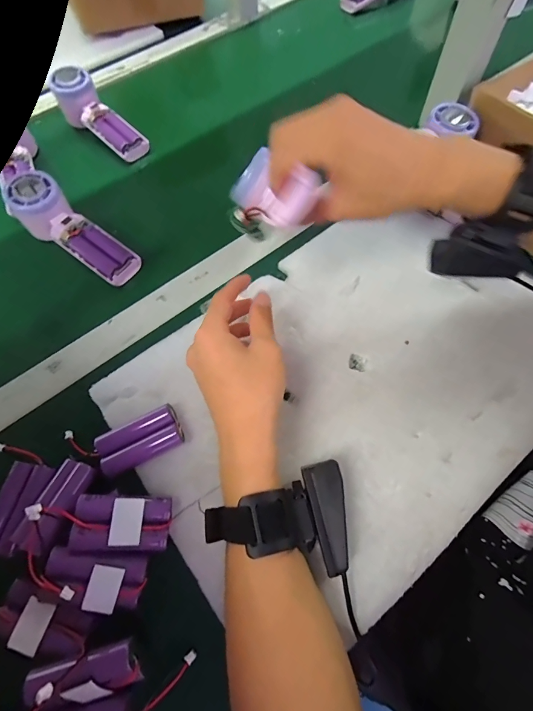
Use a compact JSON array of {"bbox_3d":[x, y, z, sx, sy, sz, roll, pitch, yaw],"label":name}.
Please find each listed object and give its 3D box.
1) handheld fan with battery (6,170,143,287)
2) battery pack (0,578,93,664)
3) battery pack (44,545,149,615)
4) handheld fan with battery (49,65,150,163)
[{"bbox_3d":[-0.212,-0.140,0.384,0.151,0.057,0.056,32,71,17],"label":"handheld fan with battery"},{"bbox_3d":[-0.153,0.185,0.241,0.068,0.014,0.036,9,66,7],"label":"battery pack"},{"bbox_3d":[-0.120,0.157,0.243,0.066,0.015,0.037,16,79,-17],"label":"battery pack"},{"bbox_3d":[-0.233,-0.332,0.489,0.169,0.047,0.049,43,74,5],"label":"handheld fan with battery"}]

